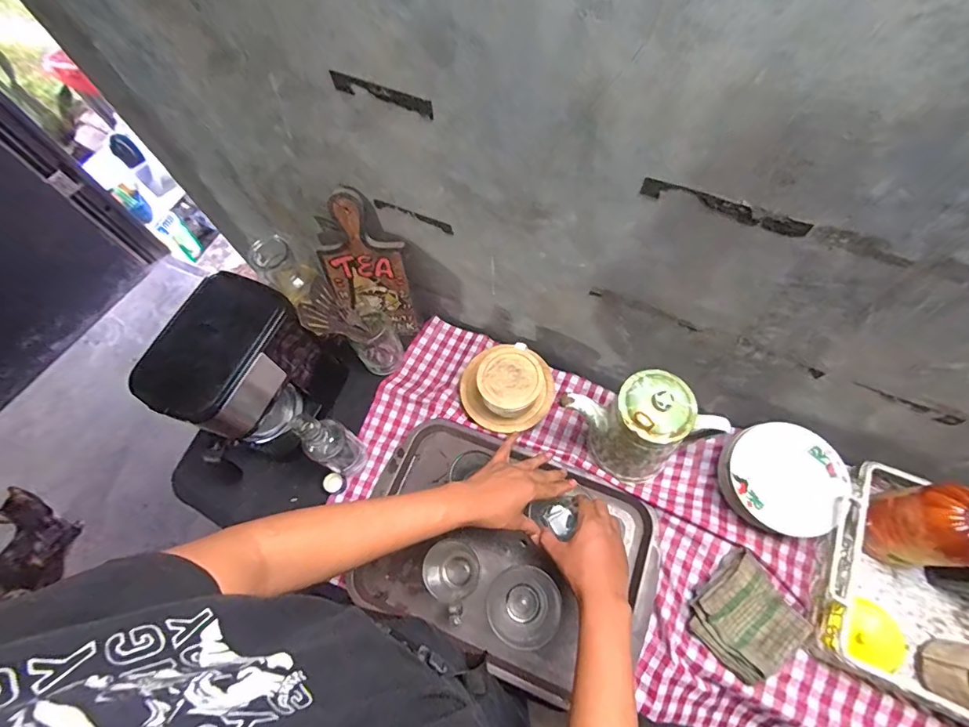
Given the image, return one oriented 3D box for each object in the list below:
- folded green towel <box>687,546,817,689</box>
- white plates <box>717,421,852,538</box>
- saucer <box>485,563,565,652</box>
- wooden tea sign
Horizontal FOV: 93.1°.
[{"bbox_3d":[0.344,0.331,0.597,0.124,0.033,0.113,-38,67,-18],"label":"folded green towel"},{"bbox_3d":[0.408,0.165,0.646,0.146,0.079,0.145,0,61,1],"label":"white plates"},{"bbox_3d":[0.057,0.344,0.651,0.102,0.025,0.101,0,61,1],"label":"saucer"},{"bbox_3d":[-0.197,-0.150,0.752,0.135,0.278,0.016,1,48,2],"label":"wooden tea sign"}]

